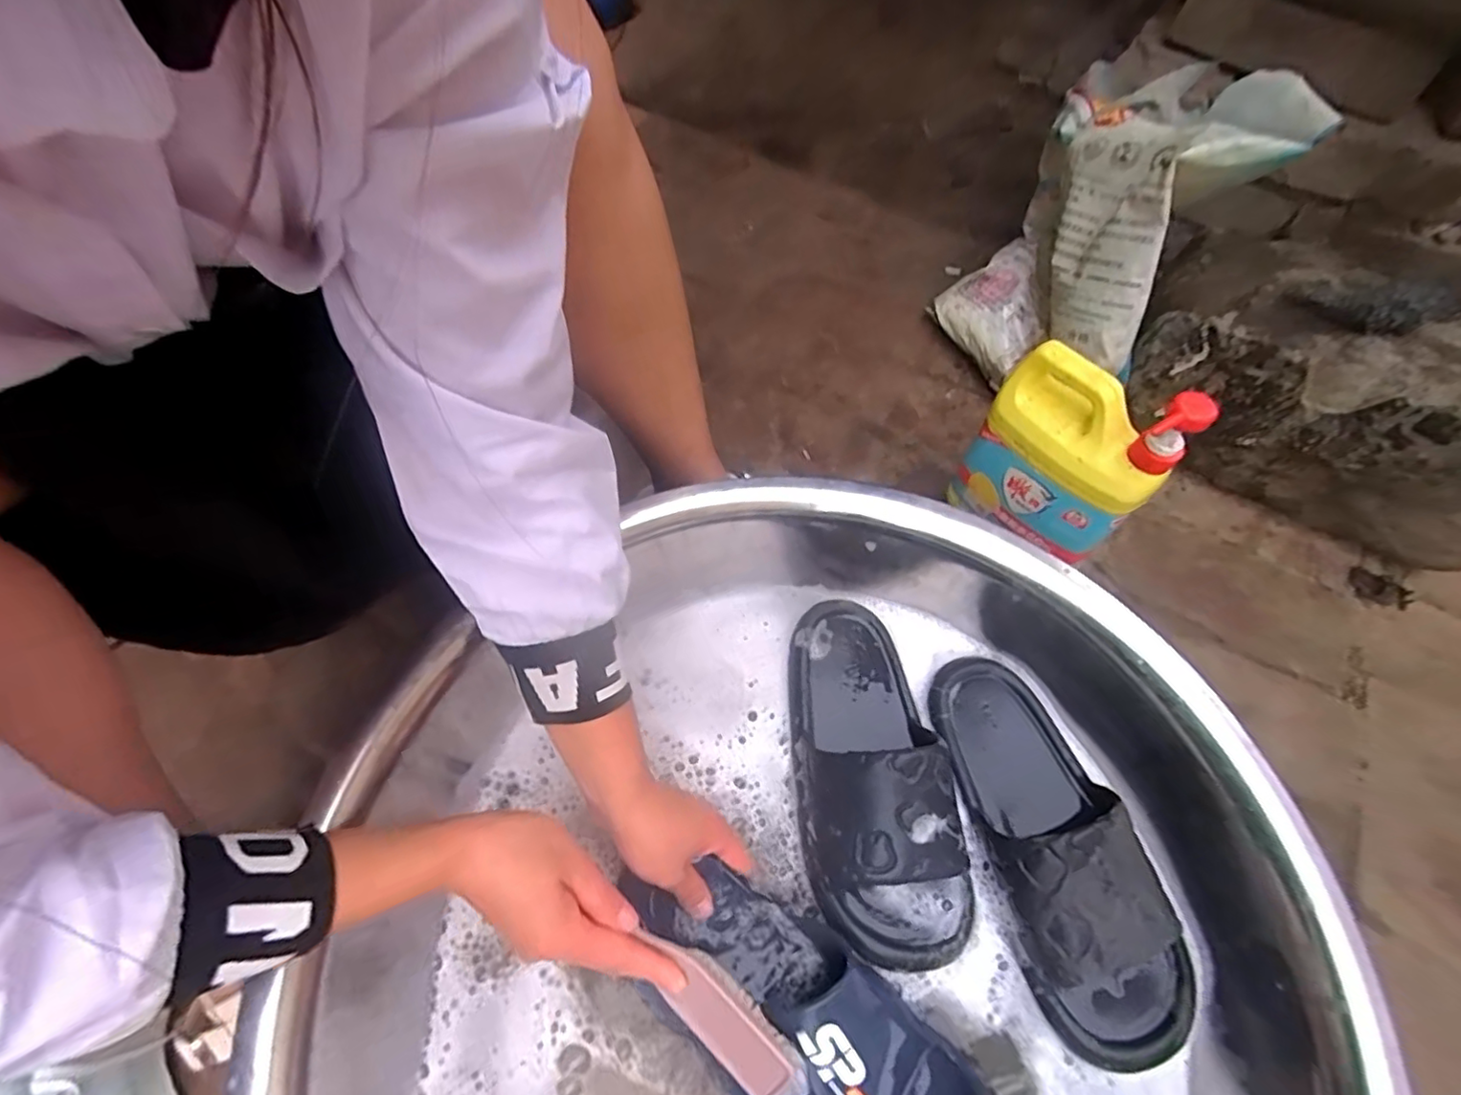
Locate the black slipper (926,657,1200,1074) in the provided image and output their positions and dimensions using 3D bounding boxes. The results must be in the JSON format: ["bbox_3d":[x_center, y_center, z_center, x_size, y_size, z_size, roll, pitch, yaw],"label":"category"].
[{"bbox_3d":[0.230,0.196,0.428,0.096,0.073,0.261,-10,58,-7],"label":"black slipper"}]

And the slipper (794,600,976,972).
[{"bbox_3d":[0.105,0.160,0.465,0.105,0.087,0.261,-5,57,-4],"label":"slipper"}]

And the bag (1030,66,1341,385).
[{"bbox_3d":[0.427,-0.366,0.650,0.164,0.221,0.310,12,60,6],"label":"bag"}]

